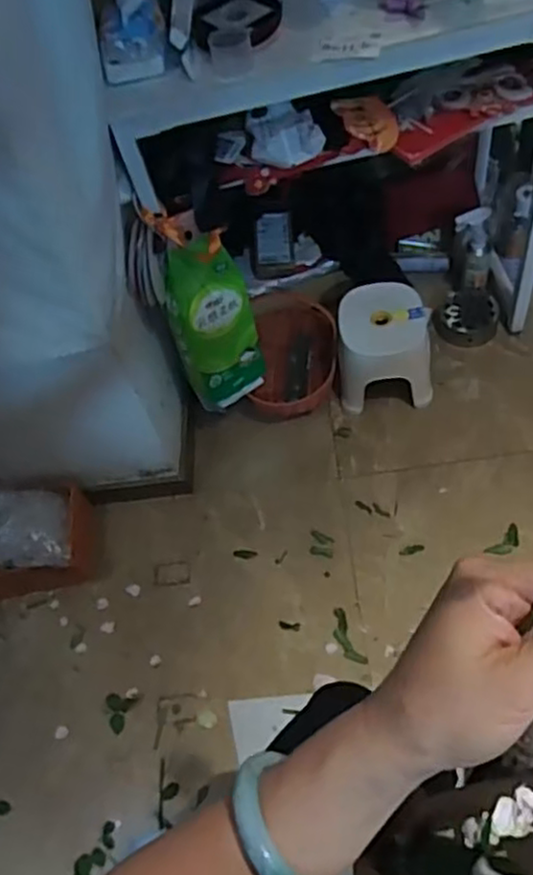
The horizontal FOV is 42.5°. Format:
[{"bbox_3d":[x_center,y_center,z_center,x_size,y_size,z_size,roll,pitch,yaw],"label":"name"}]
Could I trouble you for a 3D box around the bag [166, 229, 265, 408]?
[{"bbox_3d":[-0.104,-0.219,1.406,0.158,0.394,0.072,-19,40,-9],"label":"bag"}]

